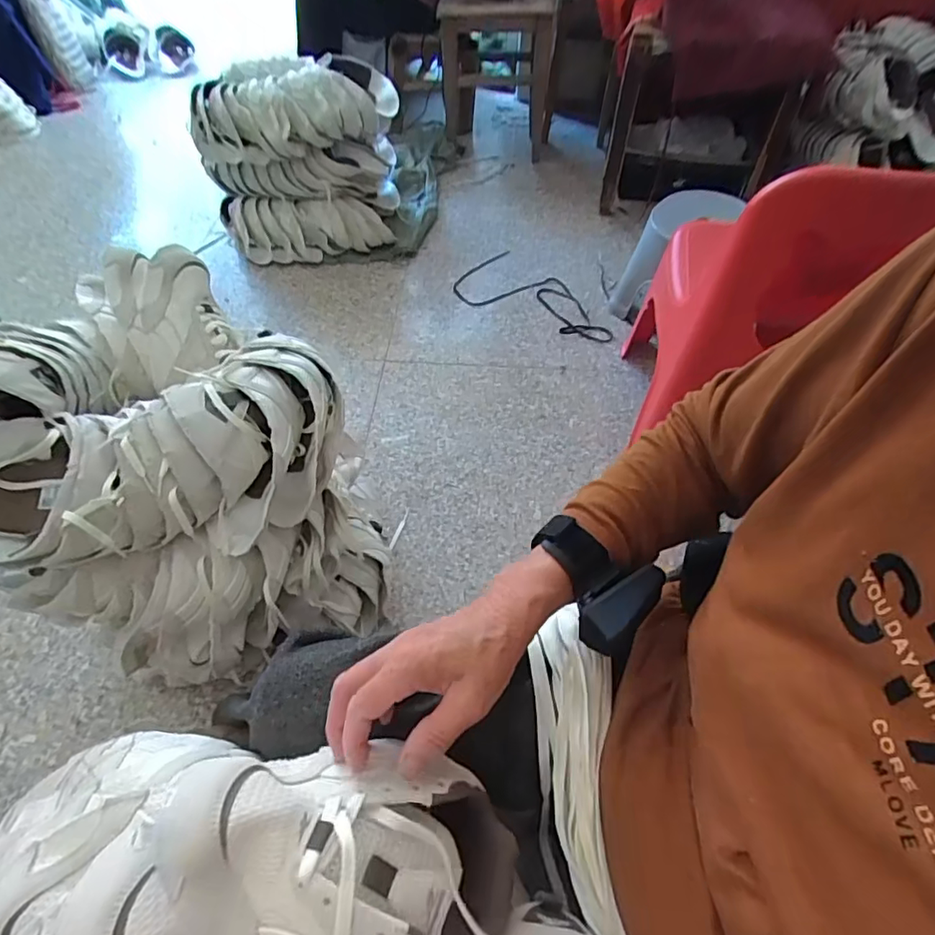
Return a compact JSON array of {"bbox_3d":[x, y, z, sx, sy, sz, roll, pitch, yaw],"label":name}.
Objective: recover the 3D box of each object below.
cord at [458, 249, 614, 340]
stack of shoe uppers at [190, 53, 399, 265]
[{"bbox_3d":[0.184,-0.452,1.422,0.436,0.021,0.217,22,56,15],"label":"cord"},{"bbox_3d":[-0.448,-0.821,1.461,0.478,0.388,0.354,0,53,-1],"label":"stack of shoe uppers"}]

